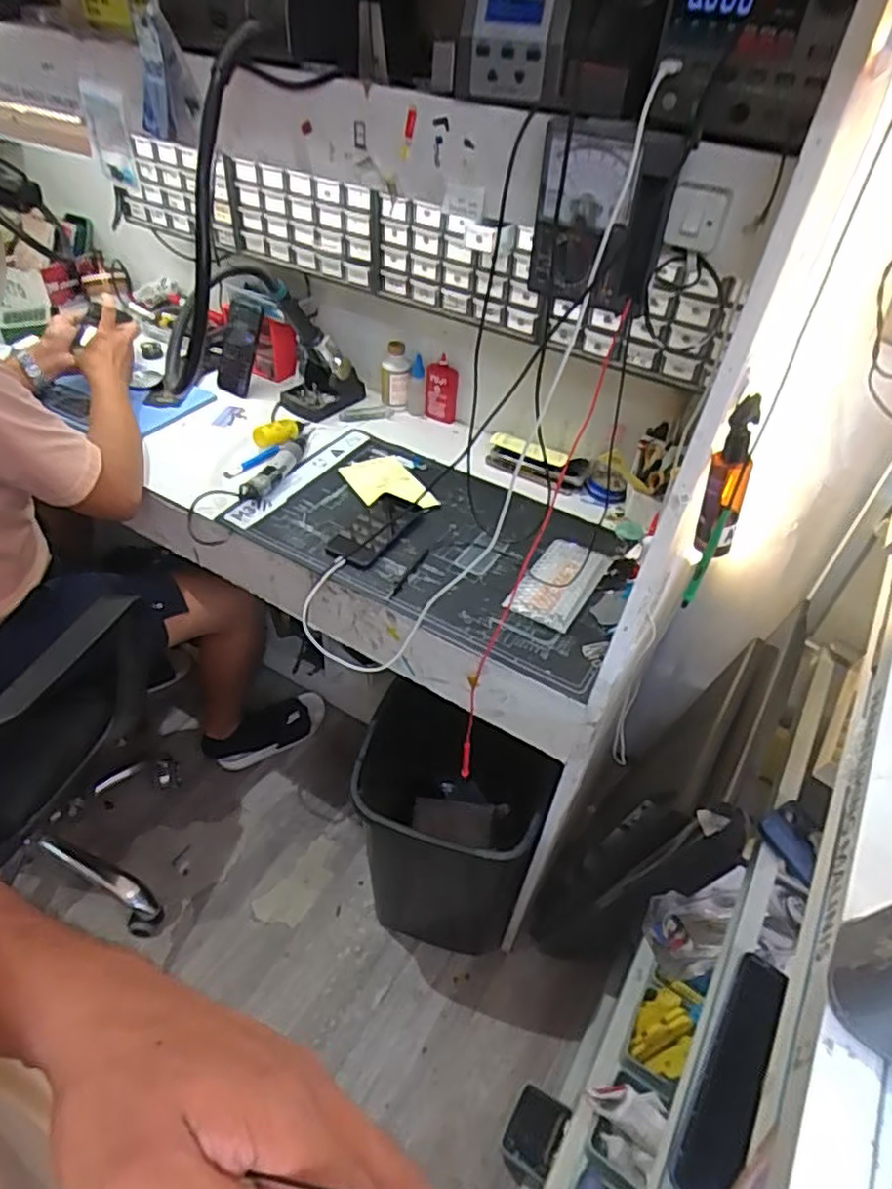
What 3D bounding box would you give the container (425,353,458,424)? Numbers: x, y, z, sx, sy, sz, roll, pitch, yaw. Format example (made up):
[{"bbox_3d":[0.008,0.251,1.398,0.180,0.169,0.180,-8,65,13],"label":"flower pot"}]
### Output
[{"bbox_3d":[-0.009,-0.369,1.209,0.058,0.128,0.028,6,45,2],"label":"container"}]

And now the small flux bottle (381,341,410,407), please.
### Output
[{"bbox_3d":[-0.093,-0.397,1.231,0.049,0.123,0.037,-1,45,-5],"label":"small flux bottle"}]

